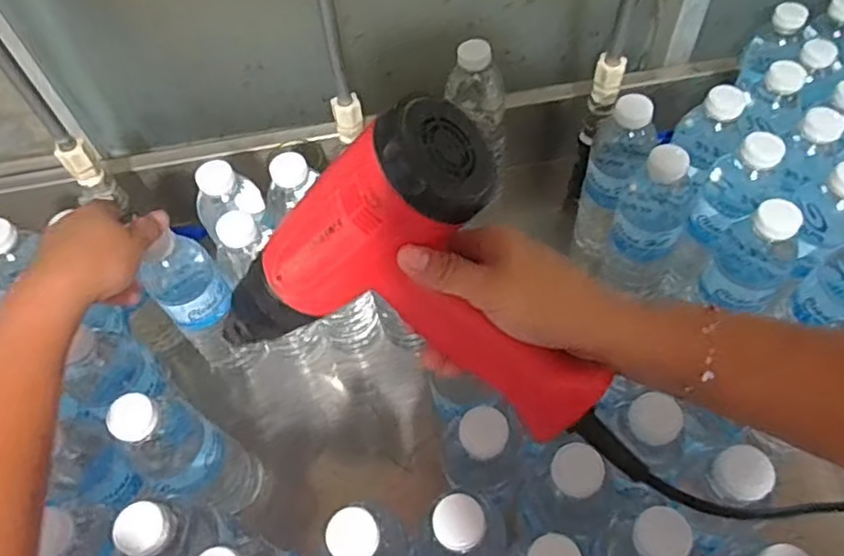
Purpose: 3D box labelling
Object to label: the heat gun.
[{"bbox_3d":[-0.004,0.018,0.393,0.182,0.212,0.078,48,45,-8],"label":"heat gun"}]

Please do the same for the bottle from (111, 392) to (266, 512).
[{"bbox_3d":[-0.189,0.143,0.503,0.071,0.202,0.062,26,62,20],"label":"bottle"}]

